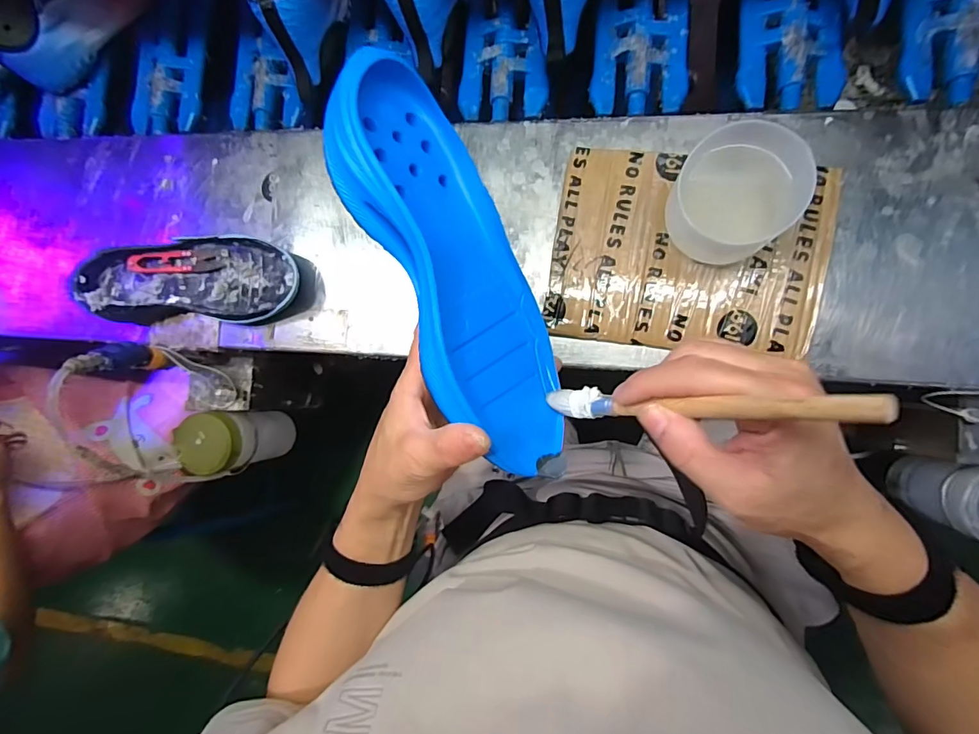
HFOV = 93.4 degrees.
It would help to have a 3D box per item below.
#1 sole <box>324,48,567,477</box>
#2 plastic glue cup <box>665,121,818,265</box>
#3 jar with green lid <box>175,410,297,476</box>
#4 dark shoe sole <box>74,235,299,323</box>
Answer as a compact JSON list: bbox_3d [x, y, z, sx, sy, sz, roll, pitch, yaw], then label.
[{"bbox_3d":[-0.019,-0.057,0.297,0.031,0.099,0.251,-14,97,49],"label":"sole"},{"bbox_3d":[0.193,-0.133,0.373,0.085,0.080,0.088,0,91,9],"label":"plastic glue cup"},{"bbox_3d":[-0.325,0.091,0.602,0.071,0.121,0.072,0,91,9],"label":"jar with green lid"},{"bbox_3d":[-0.310,-0.092,0.478,0.238,0.051,0.089,1,92,9],"label":"dark shoe sole"}]

